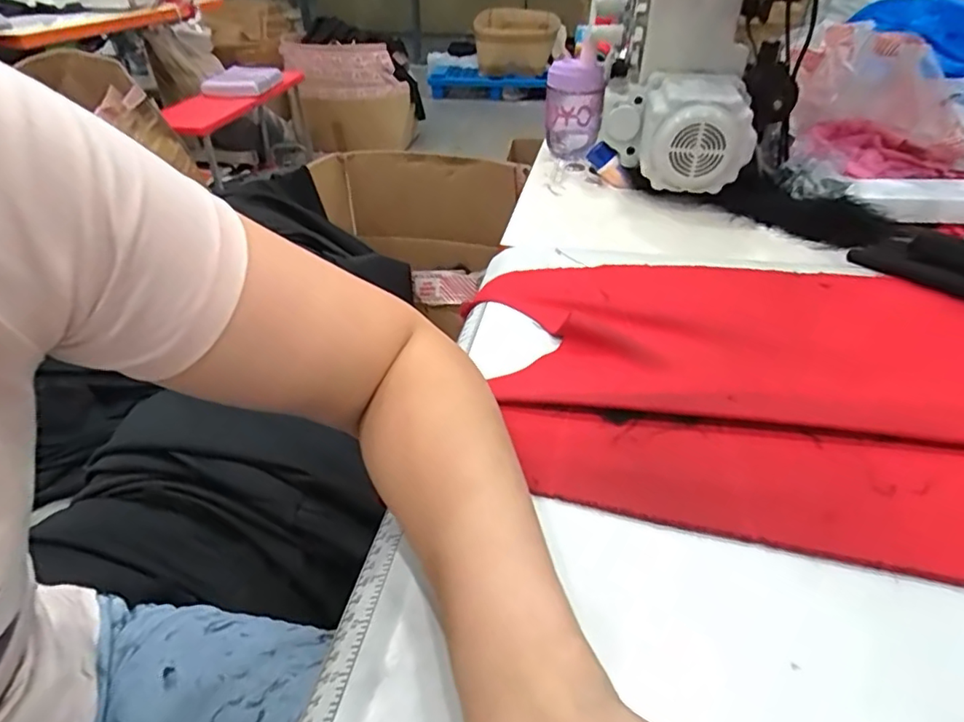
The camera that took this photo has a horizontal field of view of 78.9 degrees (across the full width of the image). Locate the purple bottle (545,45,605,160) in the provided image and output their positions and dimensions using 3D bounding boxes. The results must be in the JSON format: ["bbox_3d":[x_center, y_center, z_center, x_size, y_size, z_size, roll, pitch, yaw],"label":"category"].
[{"bbox_3d":[0.129,-0.348,0.822,0.075,0.144,0.060,0,34,5],"label":"purple bottle"}]

